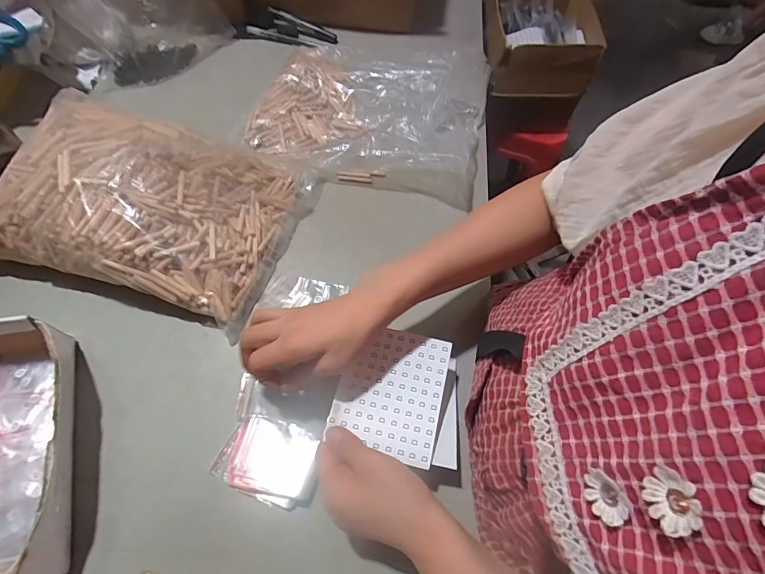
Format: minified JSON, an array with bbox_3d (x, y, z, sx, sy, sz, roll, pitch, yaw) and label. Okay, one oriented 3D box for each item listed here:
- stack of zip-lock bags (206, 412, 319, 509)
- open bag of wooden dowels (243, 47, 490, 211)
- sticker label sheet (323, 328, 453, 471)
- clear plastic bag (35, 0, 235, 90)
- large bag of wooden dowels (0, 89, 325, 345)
[{"bbox_3d":[-0.111,0.173,0.396,0.099,0.018,0.073,18,64,5],"label":"stack of zip-lock bags"},{"bbox_3d":[-0.021,-0.278,0.610,0.359,0.080,0.264,13,63,3],"label":"open bag of wooden dowels"},{"bbox_3d":[0.009,0.101,0.390,0.101,0.005,0.118,15,67,3],"label":"sticker label sheet"},{"bbox_3d":[-0.421,-0.446,0.604,0.161,0.192,0.316,40,68,15],"label":"clear plastic bag"},{"bbox_3d":[-0.285,-0.114,0.490,0.331,0.099,0.263,17,64,5],"label":"large bag of wooden dowels"}]

